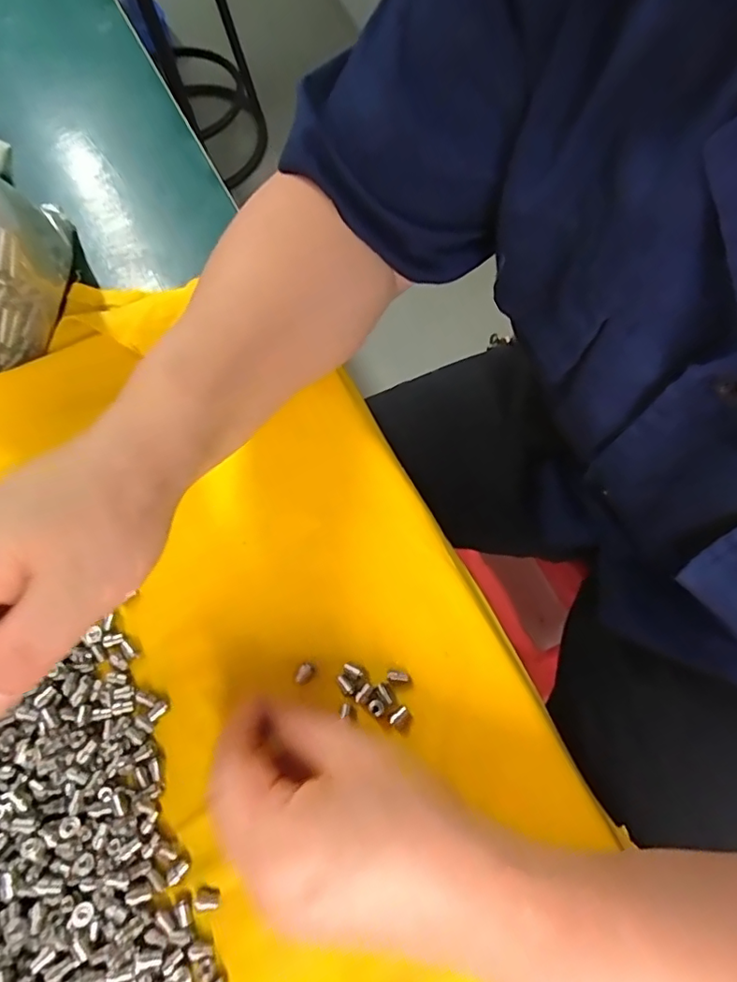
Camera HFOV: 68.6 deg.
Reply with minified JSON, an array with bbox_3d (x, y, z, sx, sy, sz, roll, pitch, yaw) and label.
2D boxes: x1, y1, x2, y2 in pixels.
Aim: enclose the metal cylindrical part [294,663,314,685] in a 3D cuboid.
[{"bbox_3d":[-0.031,0.089,0.263,0.007,0.004,0.011,27,73,11],"label":"metal cylindrical part"}]

